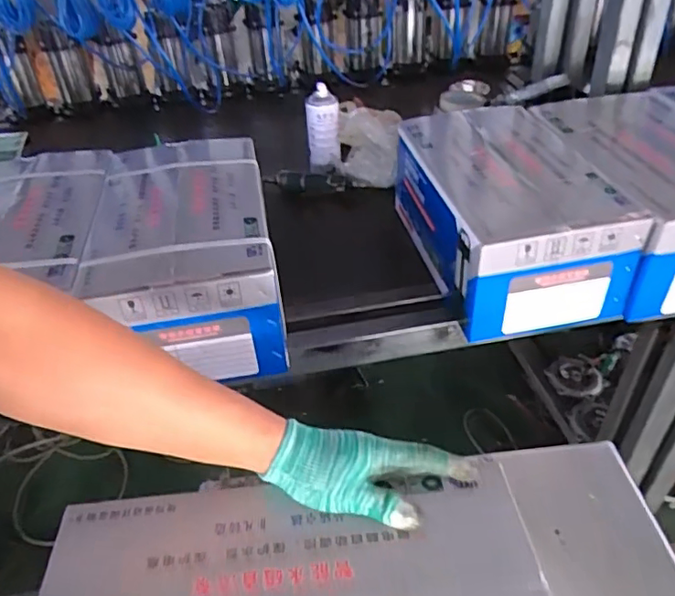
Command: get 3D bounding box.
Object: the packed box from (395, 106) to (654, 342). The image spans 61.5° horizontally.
[{"bbox_3d":[0.249,-0.148,0.915,0.232,0.173,0.435,-9,40,-7],"label":"packed box"}]

